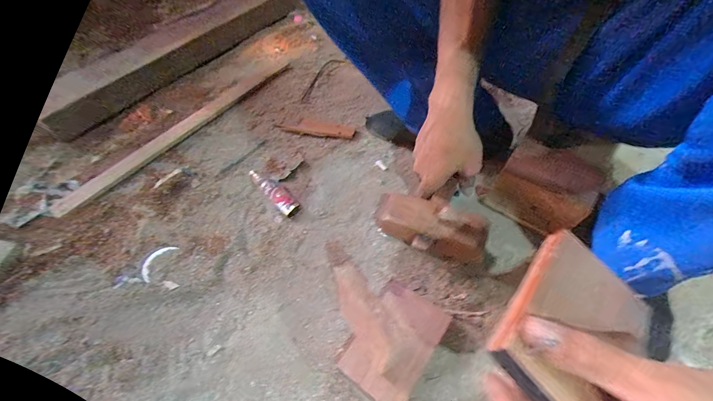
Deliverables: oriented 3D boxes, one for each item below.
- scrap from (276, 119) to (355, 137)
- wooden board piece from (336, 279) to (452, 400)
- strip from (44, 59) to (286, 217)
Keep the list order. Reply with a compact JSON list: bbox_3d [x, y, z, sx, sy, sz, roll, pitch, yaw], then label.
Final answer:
[{"bbox_3d":[-0.079,-0.140,0.600,0.147,0.006,0.037,14,55,12],"label":"scrap"},{"bbox_3d":[0.043,0.158,0.354,0.081,0.022,0.118,30,59,22],"label":"wooden board piece"},{"bbox_3d":[-0.314,-0.159,0.604,0.048,0.011,0.522,25,58,19],"label":"strip"}]

